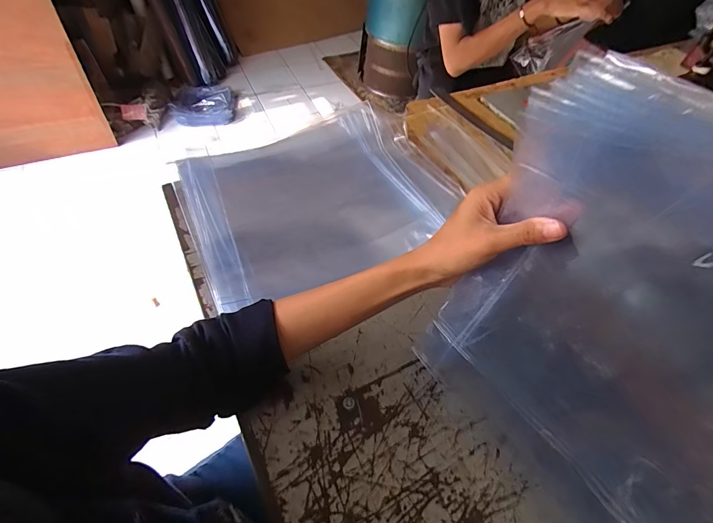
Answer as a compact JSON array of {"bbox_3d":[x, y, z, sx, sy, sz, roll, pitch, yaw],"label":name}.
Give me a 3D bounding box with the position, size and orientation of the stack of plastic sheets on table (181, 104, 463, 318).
[{"bbox_3d":[-0.070,-0.091,0.513,0.314,0.037,0.281,-20,58,-18],"label":"stack of plastic sheets on table"}]

